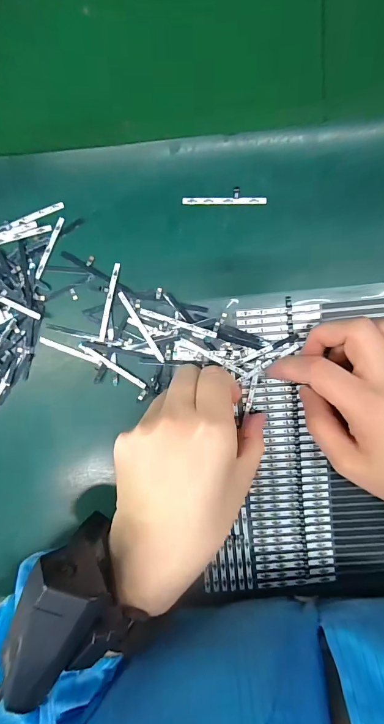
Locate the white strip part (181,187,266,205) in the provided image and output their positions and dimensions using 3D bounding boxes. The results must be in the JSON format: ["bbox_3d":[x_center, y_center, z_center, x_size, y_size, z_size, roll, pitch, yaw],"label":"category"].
[{"bbox_3d":[0.023,-0.119,0.244,0.059,0.004,0.011,2,96,4],"label":"white strip part"}]

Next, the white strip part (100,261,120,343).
[{"bbox_3d":[-0.062,-0.045,0.255,0.005,0.004,0.059,13,97,2],"label":"white strip part"}]

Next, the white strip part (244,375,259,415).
[{"bbox_3d":[0.044,0.024,0.255,0.004,0.004,0.030,13,97,2],"label":"white strip part"}]

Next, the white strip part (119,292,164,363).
[{"bbox_3d":[-0.038,-0.026,0.254,0.004,0.005,0.061,-31,93,6],"label":"white strip part"}]

